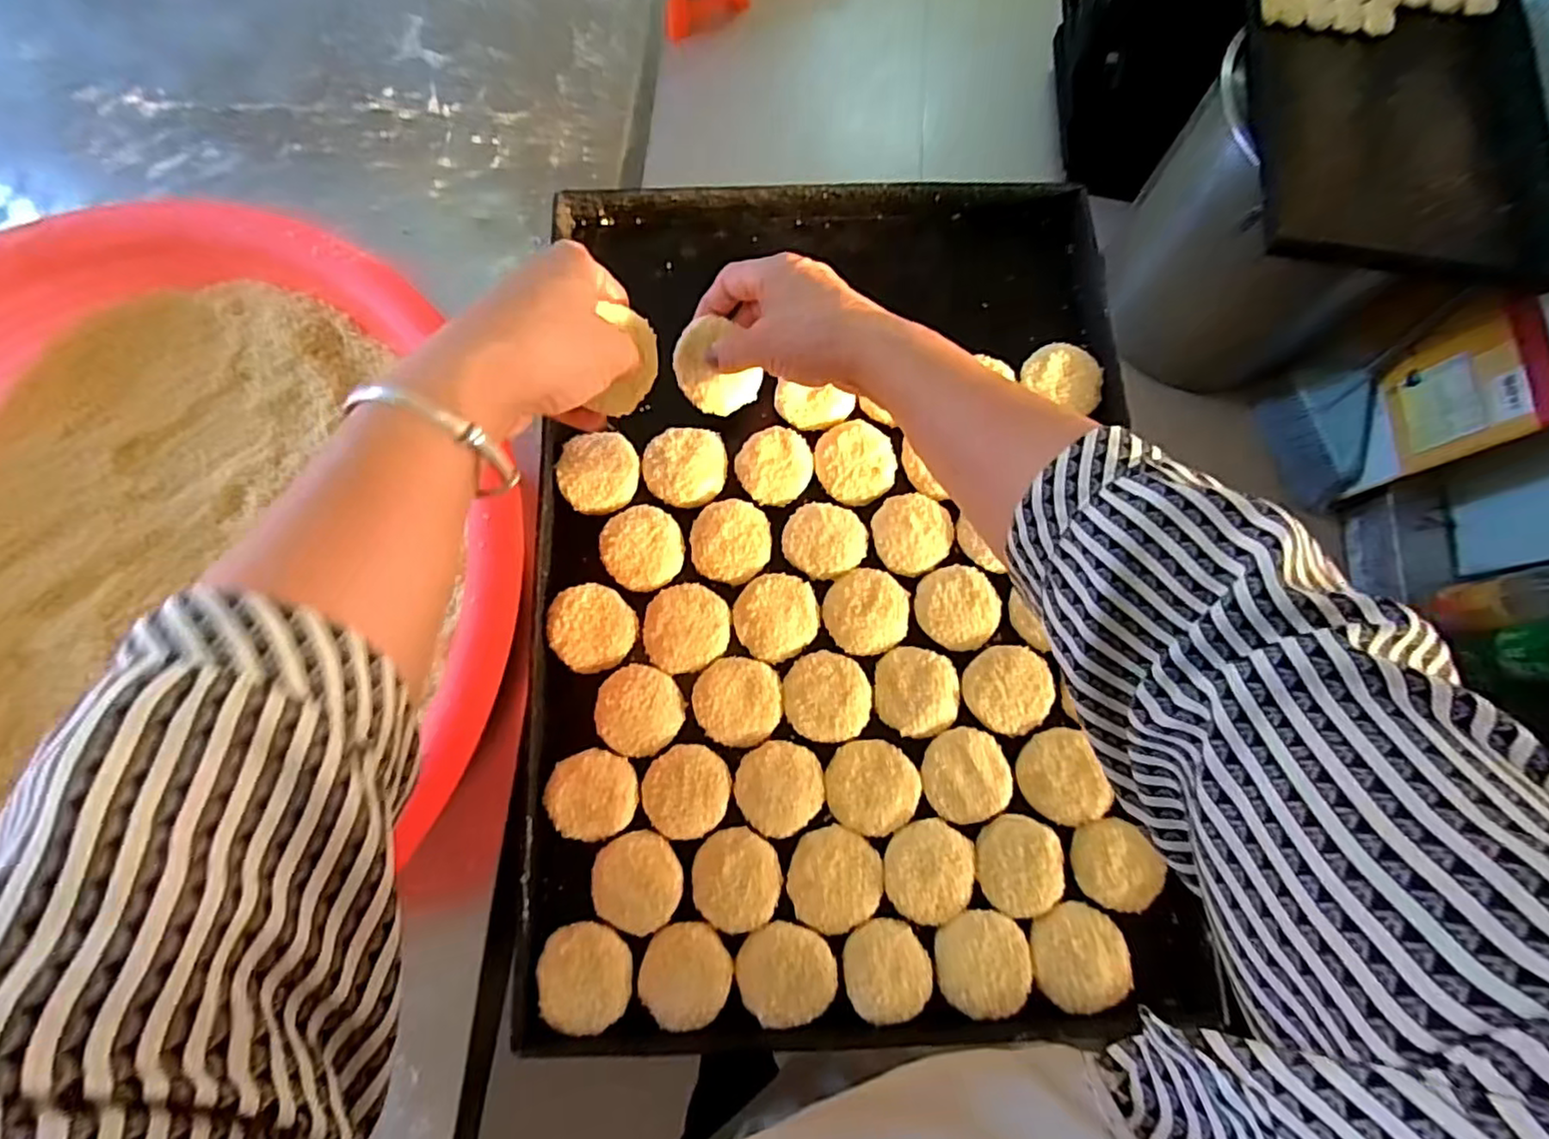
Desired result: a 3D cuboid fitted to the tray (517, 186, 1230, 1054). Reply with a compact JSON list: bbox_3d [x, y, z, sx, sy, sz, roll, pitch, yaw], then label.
[{"bbox_3d":[0.047,-0.007,0.469,0.412,0.034,0.595,-1,76,-1],"label":"tray"}]

